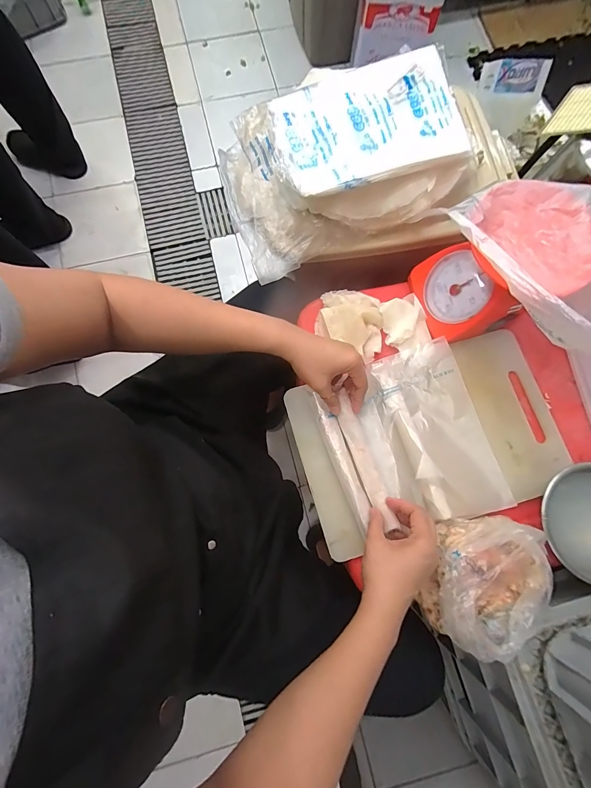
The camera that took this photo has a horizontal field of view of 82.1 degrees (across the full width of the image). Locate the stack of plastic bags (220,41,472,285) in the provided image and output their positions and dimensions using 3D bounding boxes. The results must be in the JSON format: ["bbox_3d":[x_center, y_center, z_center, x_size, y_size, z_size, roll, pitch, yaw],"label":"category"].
[{"bbox_3d":[0.069,-0.371,0.537,0.367,0.116,0.238,-21,80,-5],"label":"stack of plastic bags"}]

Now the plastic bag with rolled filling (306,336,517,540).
[{"bbox_3d":[0.159,0.068,0.493,0.210,0.046,0.243,-19,80,-4],"label":"plastic bag with rolled filling"}]

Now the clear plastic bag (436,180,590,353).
[{"bbox_3d":[0.338,-0.194,0.424,0.225,0.057,0.235,-36,81,-7],"label":"clear plastic bag"}]

